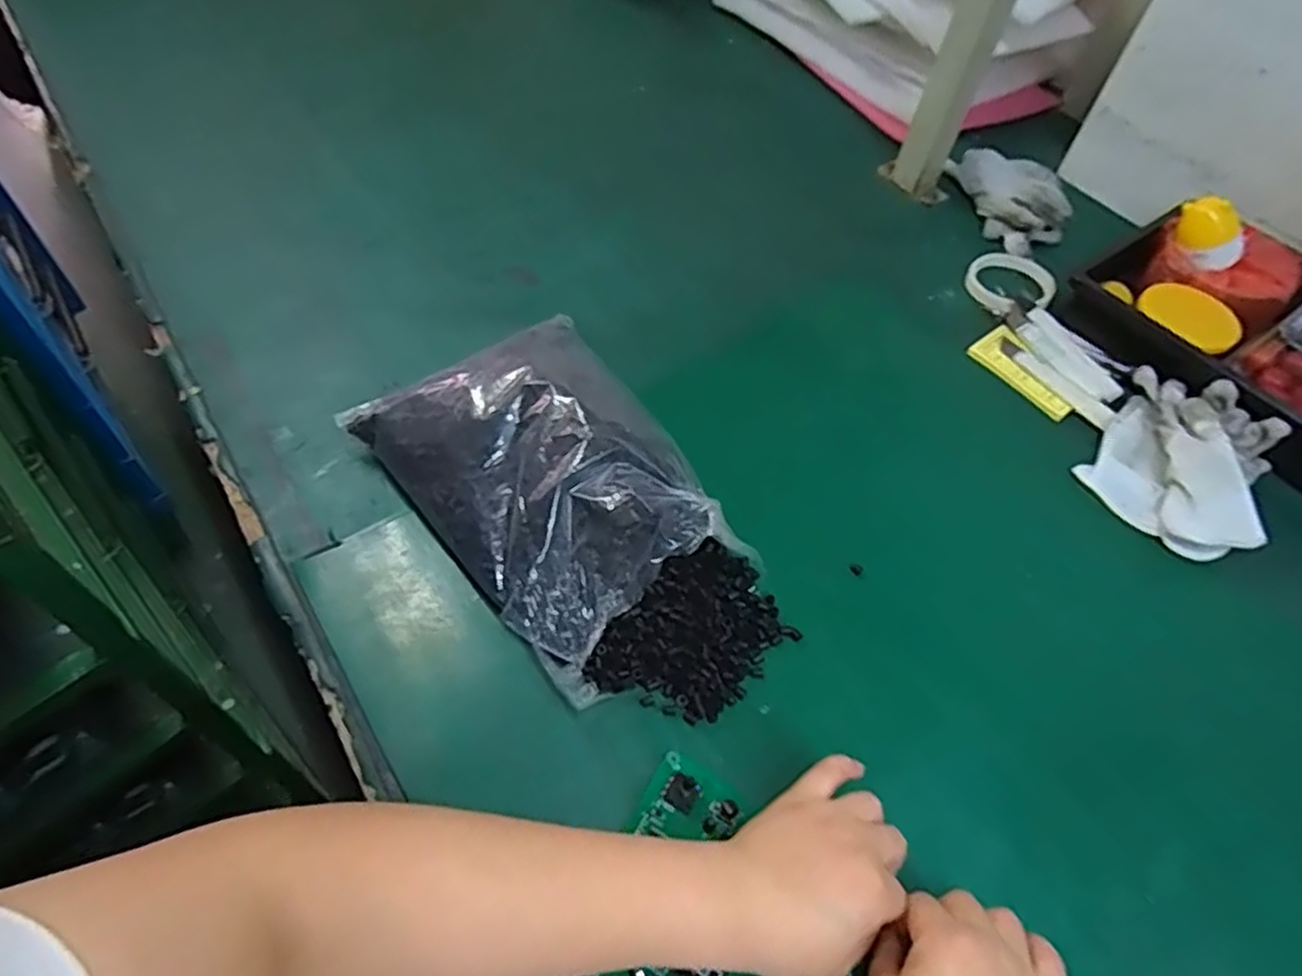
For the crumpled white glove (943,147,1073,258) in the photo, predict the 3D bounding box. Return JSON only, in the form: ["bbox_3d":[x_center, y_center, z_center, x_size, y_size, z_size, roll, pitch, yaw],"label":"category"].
[{"bbox_3d":[0.424,-0.342,0.857,0.103,0.045,0.152,-10,55,-12],"label":"crumpled white glove"}]

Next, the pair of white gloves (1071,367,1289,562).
[{"bbox_3d":[0.458,-0.024,0.629,0.141,0.041,0.165,39,60,22],"label":"pair of white gloves"}]

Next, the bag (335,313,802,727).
[{"bbox_3d":[-0.059,0.013,0.529,0.191,0.092,0.343,-27,60,-22],"label":"bag"}]

